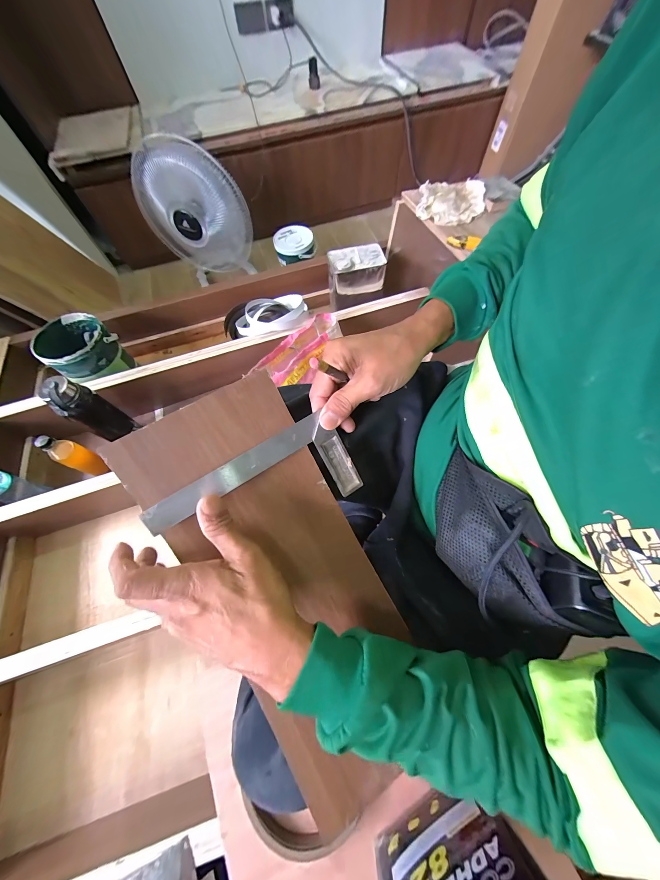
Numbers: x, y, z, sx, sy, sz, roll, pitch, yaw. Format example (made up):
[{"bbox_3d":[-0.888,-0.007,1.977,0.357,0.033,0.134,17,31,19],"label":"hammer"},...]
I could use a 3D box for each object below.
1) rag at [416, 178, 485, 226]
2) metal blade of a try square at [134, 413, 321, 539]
[{"bbox_3d":[0.299,-0.599,0.702,0.158,0.037,0.177,41,74,19],"label":"rag"},{"bbox_3d":[-0.090,0.031,0.281,0.185,0.004,0.027,-32,107,-14],"label":"metal blade of a try square"}]

